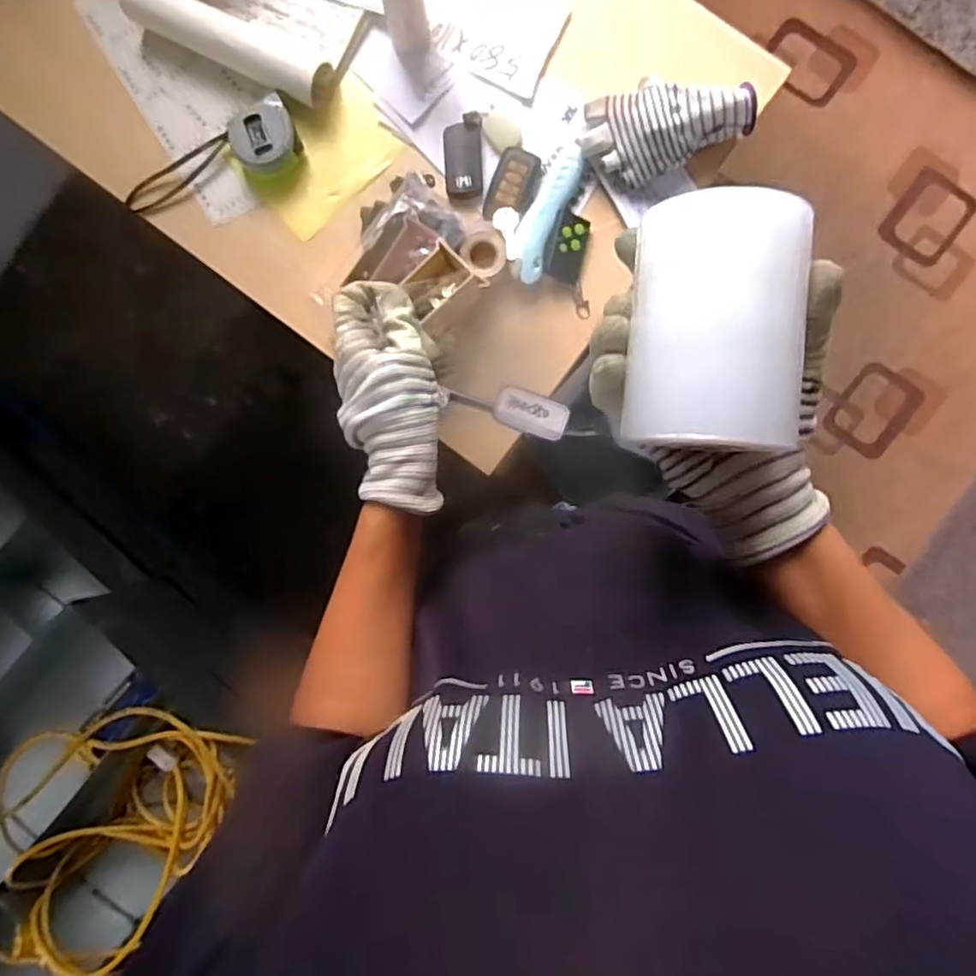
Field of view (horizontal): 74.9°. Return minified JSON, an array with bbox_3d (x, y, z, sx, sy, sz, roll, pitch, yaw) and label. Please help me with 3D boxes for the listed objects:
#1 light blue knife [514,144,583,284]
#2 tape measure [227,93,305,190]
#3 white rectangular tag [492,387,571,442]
[{"bbox_3d":[0.056,-0.269,0.617,0.033,0.014,0.141,21,91,4],"label":"light blue knife"},{"bbox_3d":[-0.216,-0.338,0.629,0.065,0.033,0.063,-27,88,3],"label":"tape measure"},{"bbox_3d":[0.038,-0.066,0.563,0.065,0.013,0.034,20,88,1],"label":"white rectangular tag"}]

